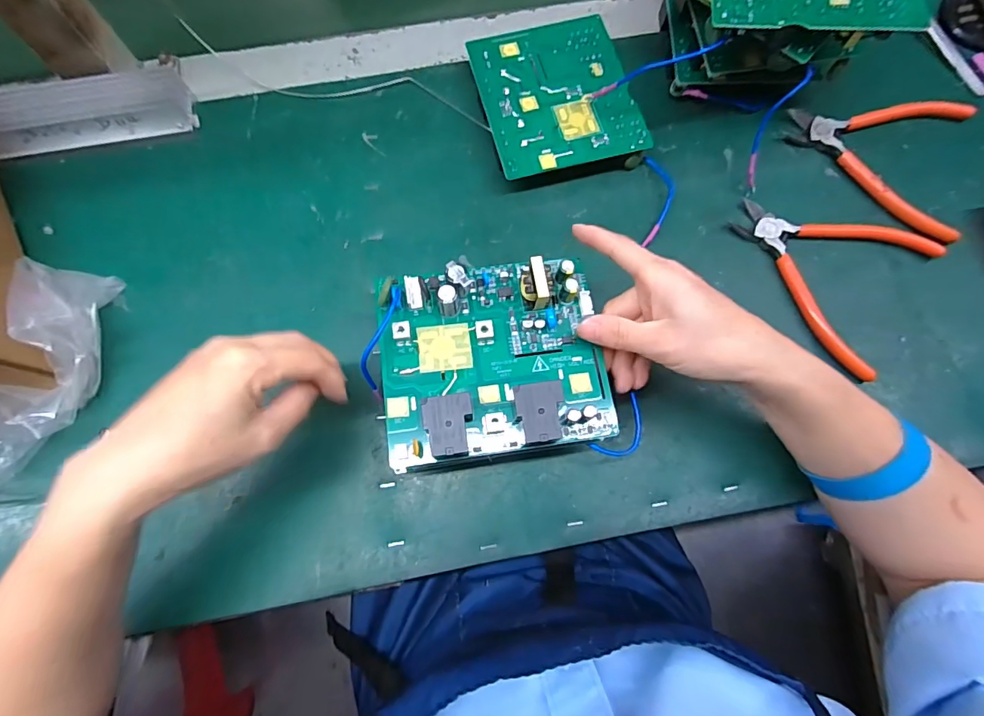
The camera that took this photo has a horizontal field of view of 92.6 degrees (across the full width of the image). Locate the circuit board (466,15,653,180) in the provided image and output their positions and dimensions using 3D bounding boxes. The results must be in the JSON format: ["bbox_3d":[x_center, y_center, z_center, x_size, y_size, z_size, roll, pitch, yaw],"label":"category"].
[{"bbox_3d":[0.049,-0.204,0.376,0.113,0.026,0.129,-14,76,-3],"label":"circuit board"}]

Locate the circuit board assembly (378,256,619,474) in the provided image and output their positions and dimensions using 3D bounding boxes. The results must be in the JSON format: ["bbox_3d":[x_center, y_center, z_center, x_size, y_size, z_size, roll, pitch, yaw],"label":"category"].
[{"bbox_3d":[0.000,-0.002,0.272,0.128,0.027,0.113,-9,76,-2],"label":"circuit board assembly"}]

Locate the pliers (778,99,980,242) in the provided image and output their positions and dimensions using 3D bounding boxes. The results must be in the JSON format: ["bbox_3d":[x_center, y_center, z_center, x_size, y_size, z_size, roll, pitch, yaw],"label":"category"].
[{"bbox_3d":[0.304,-0.165,0.372,0.133,0.011,0.123,21,77,5],"label":"pliers"}]

